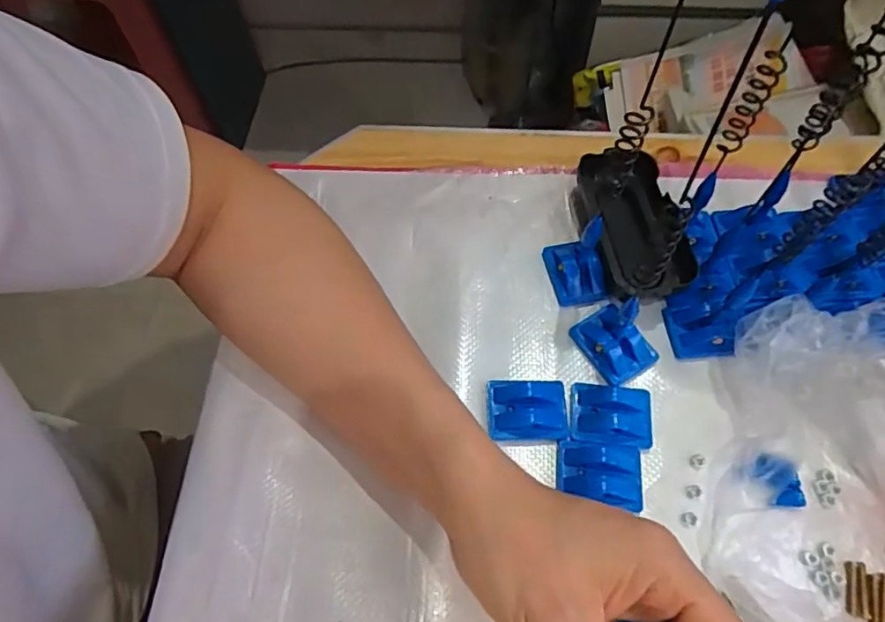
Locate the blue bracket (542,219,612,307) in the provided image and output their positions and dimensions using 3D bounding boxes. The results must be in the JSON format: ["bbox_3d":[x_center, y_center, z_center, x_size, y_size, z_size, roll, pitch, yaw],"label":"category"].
[{"bbox_3d":[0.083,-0.035,0.350,0.029,0.049,0.043,-12,61,-7],"label":"blue bracket"}]

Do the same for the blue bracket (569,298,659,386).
[{"bbox_3d":[0.101,0.010,0.327,0.033,0.050,0.046,-29,65,-15],"label":"blue bracket"}]

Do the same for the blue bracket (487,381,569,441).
[{"bbox_3d":[0.047,0.054,0.323,0.043,0.010,0.034,-1,61,-1],"label":"blue bracket"}]

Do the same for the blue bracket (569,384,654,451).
[{"bbox_3d":[0.094,0.058,0.323,0.045,0.013,0.034,3,61,2],"label":"blue bracket"}]

